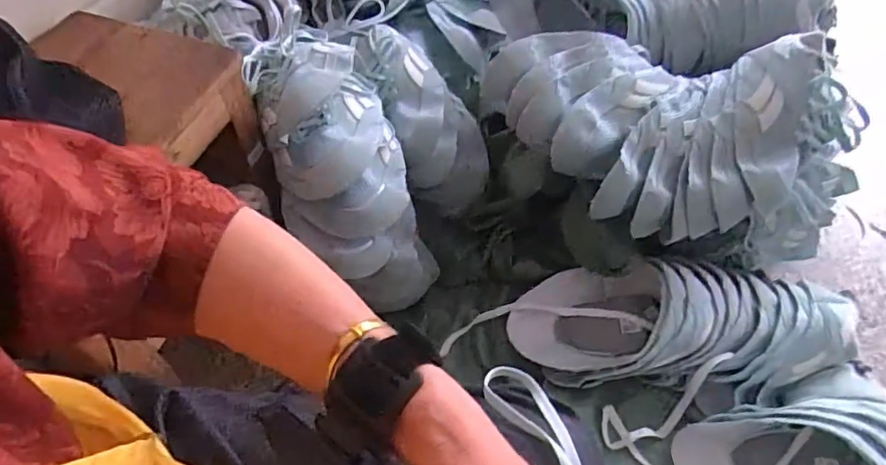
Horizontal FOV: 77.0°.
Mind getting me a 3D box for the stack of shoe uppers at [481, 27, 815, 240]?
[{"bbox_3d":[0.253,-0.145,0.721,0.376,0.148,0.224,16,55,12],"label":"stack of shoe uppers"}]

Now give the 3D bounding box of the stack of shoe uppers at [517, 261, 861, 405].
[{"bbox_3d":[0.334,0.122,0.783,0.458,0.135,0.164,1,53,2],"label":"stack of shoe uppers"}]

